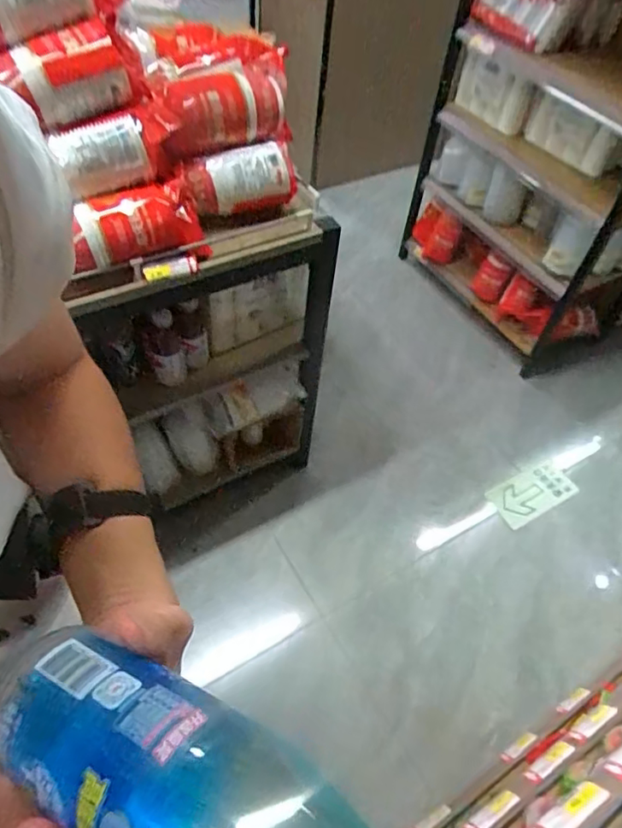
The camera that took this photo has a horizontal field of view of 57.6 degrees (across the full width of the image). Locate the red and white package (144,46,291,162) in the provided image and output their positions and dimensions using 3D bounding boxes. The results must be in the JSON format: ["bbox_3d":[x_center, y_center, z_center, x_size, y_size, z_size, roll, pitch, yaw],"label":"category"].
[{"bbox_3d":[-0.155,-0.512,0.933,0.265,0.119,0.111,-17,56,-18],"label":"red and white package"}]

